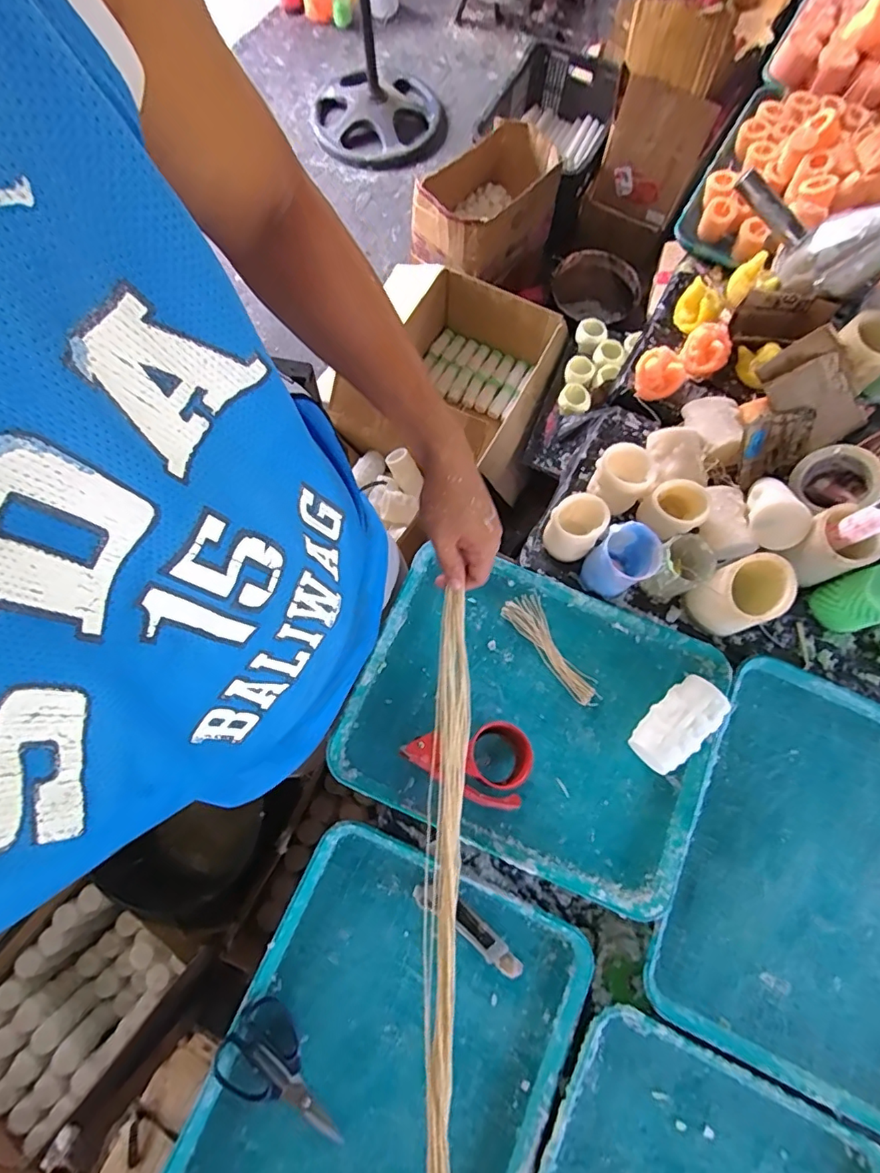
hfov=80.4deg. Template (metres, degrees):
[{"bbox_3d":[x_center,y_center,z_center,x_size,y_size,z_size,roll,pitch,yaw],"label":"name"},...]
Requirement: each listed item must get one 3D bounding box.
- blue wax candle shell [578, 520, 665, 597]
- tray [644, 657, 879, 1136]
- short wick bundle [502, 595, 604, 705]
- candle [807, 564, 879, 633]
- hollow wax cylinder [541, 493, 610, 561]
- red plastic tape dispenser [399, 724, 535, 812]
[{"bbox_3d":[0.239,-0.032,0.687,0.075,0.086,0.077,33,76,9],"label":"blue wax candle shell"},{"bbox_3d":[0.473,0.350,0.633,0.339,0.028,0.441,25,75,7],"label":"tray"},{"bbox_3d":[0.154,0.080,0.700,0.052,0.010,0.169,-38,78,-11],"label":"short wick bundle"},{"bbox_3d":[0.555,0.016,0.678,0.080,0.102,0.071,-17,74,-6],"label":"candle"},{"bbox_3d":[0.181,-0.079,0.702,0.070,0.076,0.068,36,76,9],"label":"hollow wax cylinder"},{"bbox_3d":[0.037,0.200,0.629,0.150,0.061,0.098,23,75,6],"label":"red plastic tape dispenser"}]

